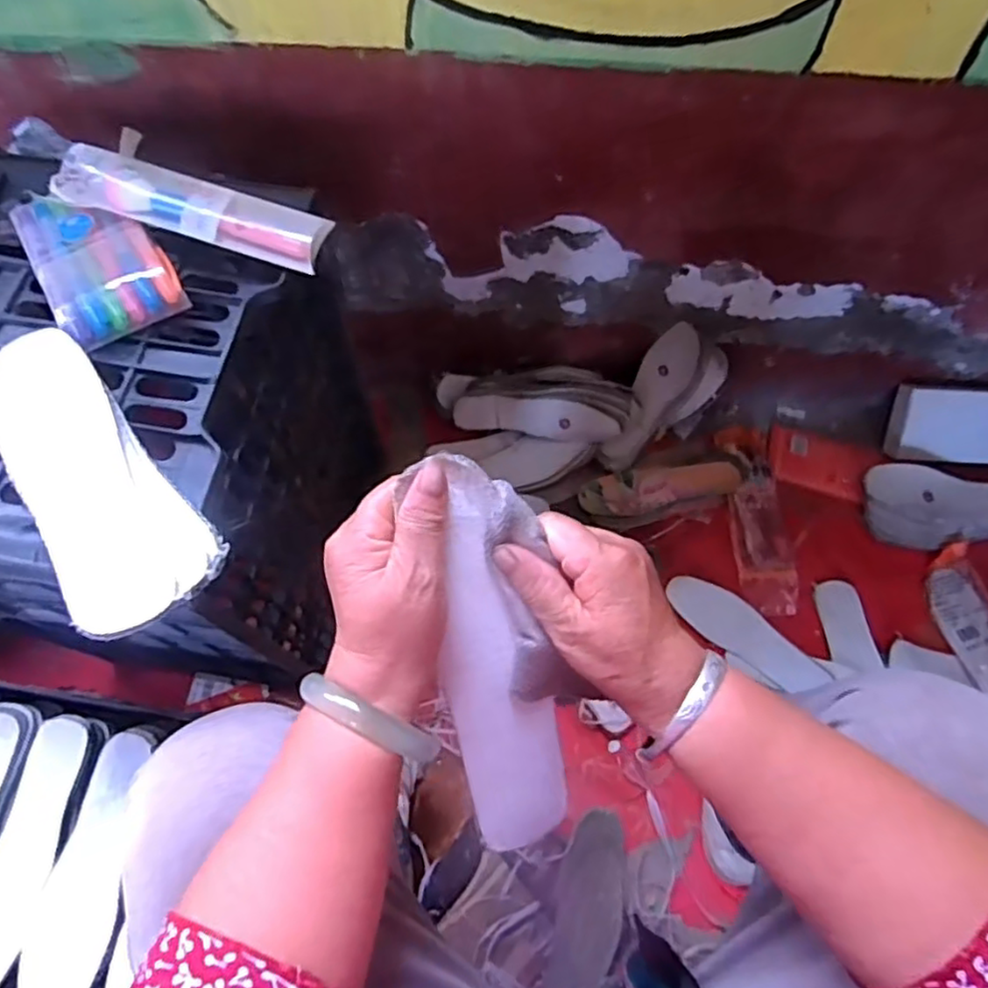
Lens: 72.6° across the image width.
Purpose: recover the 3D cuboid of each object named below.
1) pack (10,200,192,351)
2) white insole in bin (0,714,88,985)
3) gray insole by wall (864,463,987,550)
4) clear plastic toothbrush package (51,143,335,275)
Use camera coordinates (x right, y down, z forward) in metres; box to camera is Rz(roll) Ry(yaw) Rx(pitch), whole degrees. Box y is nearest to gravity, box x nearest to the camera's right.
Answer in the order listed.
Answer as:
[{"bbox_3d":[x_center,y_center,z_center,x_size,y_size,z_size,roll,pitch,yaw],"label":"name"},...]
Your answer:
[{"bbox_3d":[-0.288,-0.172,0.486,0.080,0.022,0.136,-32,70,-15],"label":"pack"},{"bbox_3d":[-0.428,0.327,0.607,0.069,0.025,0.233,7,66,2],"label":"white insole in bin"},{"bbox_3d":[0.630,0.027,0.924,0.234,0.024,0.107,10,91,-4],"label":"gray insole by wall"},{"bbox_3d":[-0.221,-0.212,0.490,0.193,0.025,0.048,16,66,6],"label":"clear plastic toothbrush package"}]

